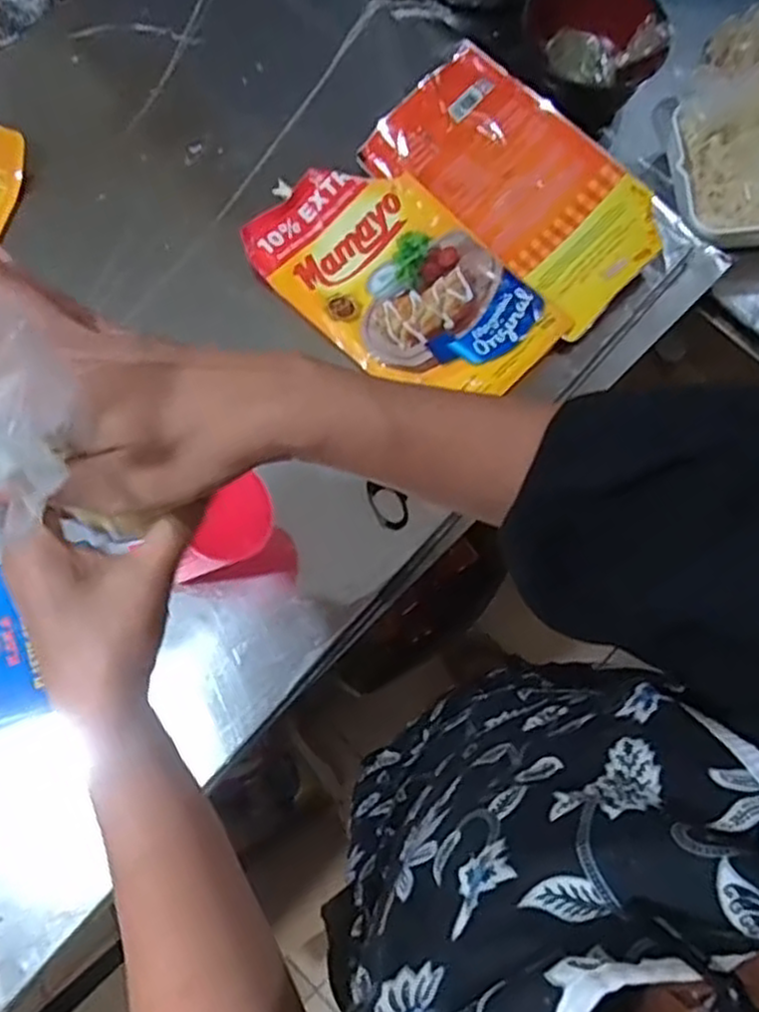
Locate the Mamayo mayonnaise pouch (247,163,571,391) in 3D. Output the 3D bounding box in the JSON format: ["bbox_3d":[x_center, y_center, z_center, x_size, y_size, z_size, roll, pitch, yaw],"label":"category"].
[{"bbox_3d":[0.018,-0.190,0.642,0.150,0.025,0.256,-44,81,-11],"label":"Mamayo mayonnaise pouch"}]

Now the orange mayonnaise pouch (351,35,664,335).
[{"bbox_3d":[0.125,-0.279,0.655,0.248,0.042,0.144,41,79,8],"label":"orange mayonnaise pouch"}]

